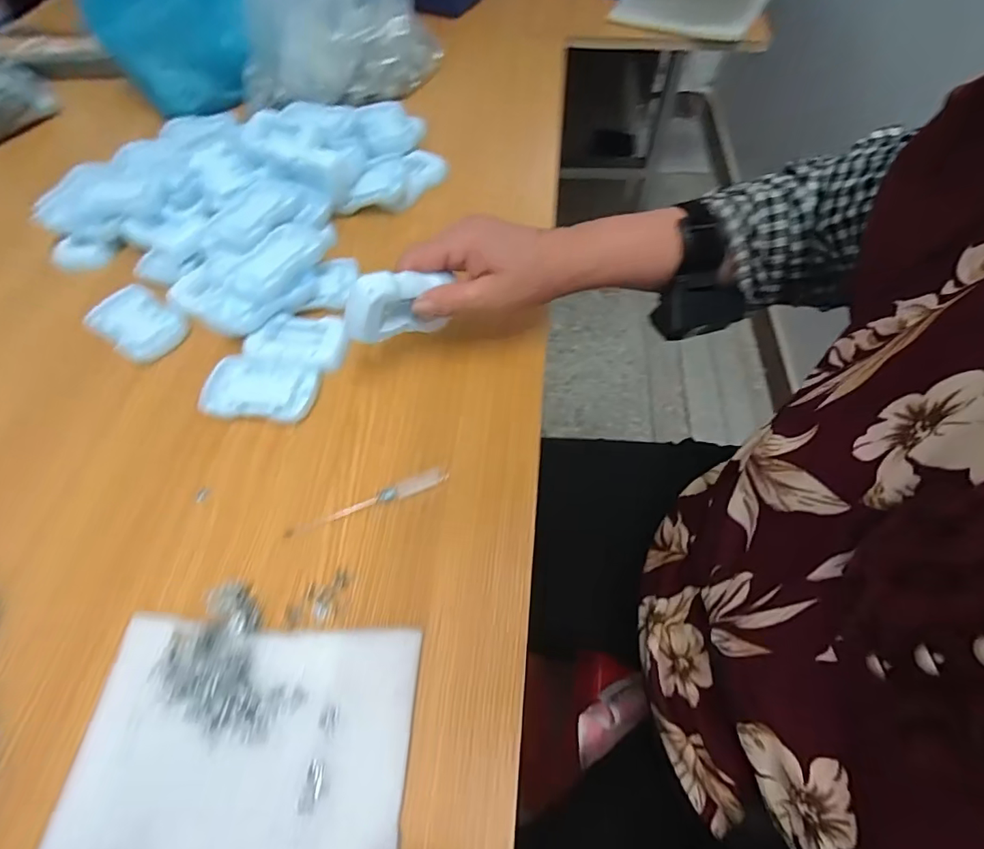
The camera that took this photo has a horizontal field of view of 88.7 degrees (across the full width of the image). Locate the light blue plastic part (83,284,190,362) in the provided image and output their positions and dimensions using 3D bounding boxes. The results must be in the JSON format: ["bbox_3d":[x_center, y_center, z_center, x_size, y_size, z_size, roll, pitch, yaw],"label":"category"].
[{"bbox_3d":[-0.321,-0.092,0.459,0.083,0.015,0.058,31,65,19],"label":"light blue plastic part"}]

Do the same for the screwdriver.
[{"bbox_3d":[-0.087,0.056,0.361,0.116,0.009,0.012,-23,61,-11],"label":"screwdriver"}]

